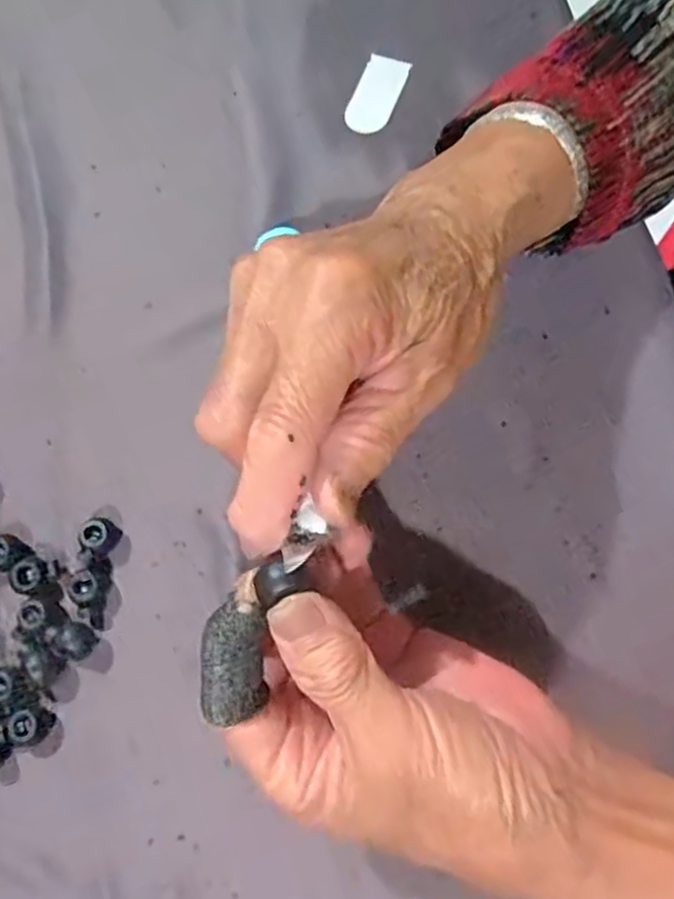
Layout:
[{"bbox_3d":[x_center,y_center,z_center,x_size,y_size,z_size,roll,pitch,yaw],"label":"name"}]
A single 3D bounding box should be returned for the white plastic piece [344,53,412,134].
[{"bbox_3d":[0.021,-0.185,0.375,0.023,0.004,0.049,20,73,9],"label":"white plastic piece"}]

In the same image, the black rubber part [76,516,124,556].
[{"bbox_3d":[-0.101,0.036,0.303,0.014,0.011,0.014,-1,71,2],"label":"black rubber part"}]

